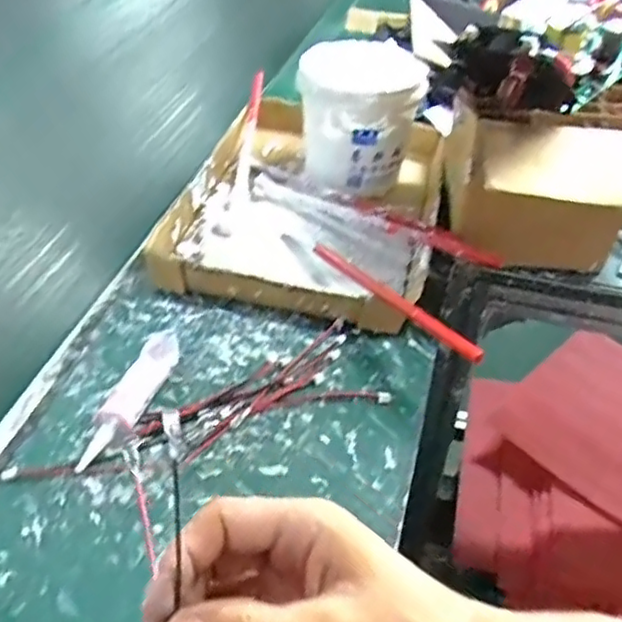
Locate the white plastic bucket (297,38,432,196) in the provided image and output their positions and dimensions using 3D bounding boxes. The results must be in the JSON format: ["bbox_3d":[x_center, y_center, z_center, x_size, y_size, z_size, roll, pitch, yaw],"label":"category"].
[{"bbox_3d":[0.043,-0.197,0.666,0.109,0.115,0.125,-2,43,-4],"label":"white plastic bucket"}]

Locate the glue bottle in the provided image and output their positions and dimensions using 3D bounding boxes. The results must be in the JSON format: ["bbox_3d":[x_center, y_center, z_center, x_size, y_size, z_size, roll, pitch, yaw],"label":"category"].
[{"bbox_3d":[-0.129,0.063,0.458,0.034,0.029,0.124,12,44,10],"label":"glue bottle"}]

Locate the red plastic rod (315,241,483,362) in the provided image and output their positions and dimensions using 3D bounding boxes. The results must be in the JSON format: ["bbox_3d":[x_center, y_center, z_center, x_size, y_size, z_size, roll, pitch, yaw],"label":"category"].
[{"bbox_3d":[0.059,-0.013,0.503,0.011,0.014,0.212,-20,33,-22],"label":"red plastic rod"}]

